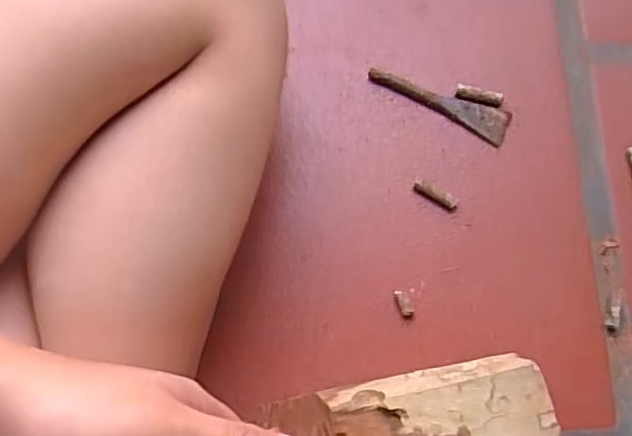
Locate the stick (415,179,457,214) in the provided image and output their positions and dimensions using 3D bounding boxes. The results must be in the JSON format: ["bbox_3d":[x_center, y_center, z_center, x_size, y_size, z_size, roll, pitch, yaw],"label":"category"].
[{"bbox_3d":[0.077,-0.014,0.419,0.031,0.008,0.009,30,73,7],"label":"stick"}]

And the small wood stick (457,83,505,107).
[{"bbox_3d":[0.112,-0.083,0.442,0.032,0.004,0.010,16,72,4],"label":"small wood stick"}]

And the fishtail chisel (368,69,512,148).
[{"bbox_3d":[0.083,-0.080,0.440,0.099,0.005,0.024,25,72,6],"label":"fishtail chisel"}]

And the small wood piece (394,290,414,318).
[{"bbox_3d":[0.053,0.052,0.395,0.008,0.006,0.018,-27,74,-10],"label":"small wood piece"}]

